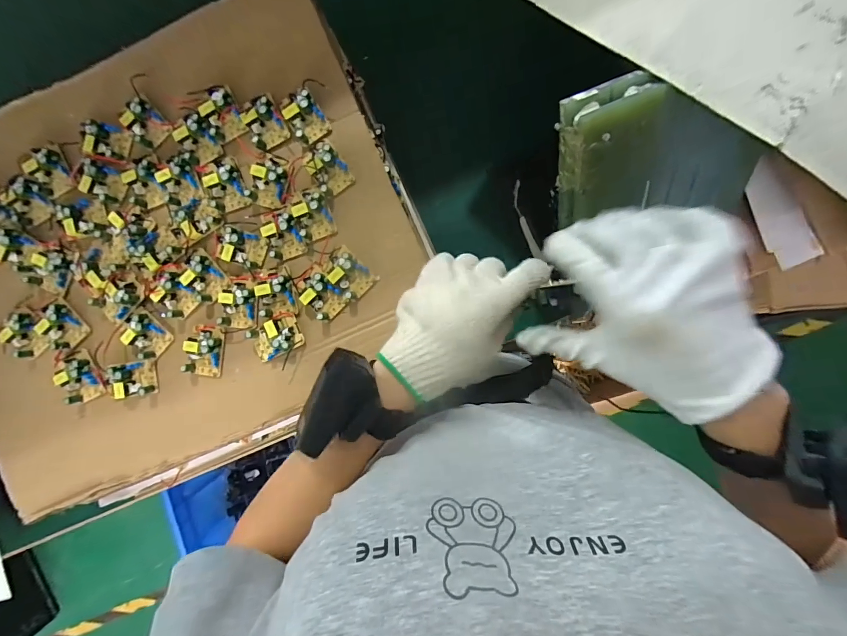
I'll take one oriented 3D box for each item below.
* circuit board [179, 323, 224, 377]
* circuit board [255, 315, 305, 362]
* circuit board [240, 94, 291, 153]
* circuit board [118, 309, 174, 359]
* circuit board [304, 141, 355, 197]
[{"bbox_3d":[-0.225,0.034,0.381,0.034,0.018,0.052,9,92,2],"label":"circuit board"},{"bbox_3d":[-0.151,0.021,0.377,0.050,0.015,0.035,-26,90,3],"label":"circuit board"},{"bbox_3d":[-0.160,-0.196,0.371,0.034,0.014,0.046,-27,90,3],"label":"circuit board"},{"bbox_3d":[-0.287,0.017,0.383,0.034,0.014,0.044,-43,89,3],"label":"circuit board"},{"bbox_3d":[-0.096,-0.149,0.369,0.032,0.015,0.048,-34,90,3],"label":"circuit board"}]

